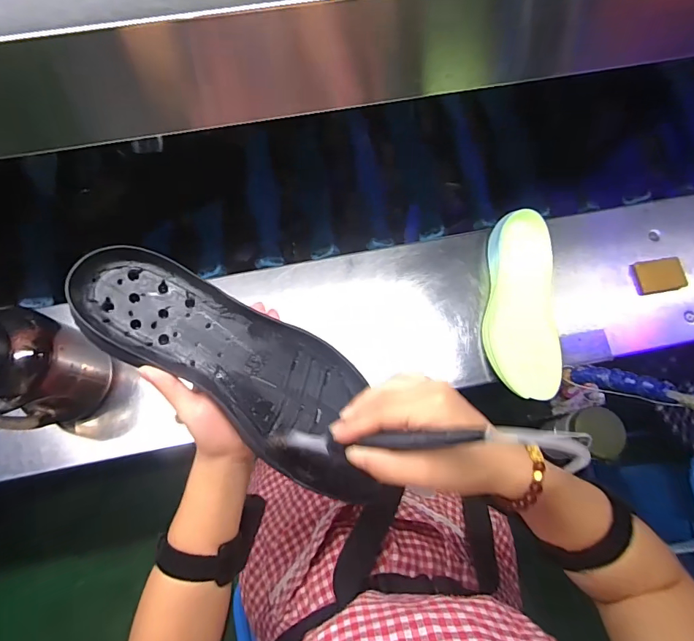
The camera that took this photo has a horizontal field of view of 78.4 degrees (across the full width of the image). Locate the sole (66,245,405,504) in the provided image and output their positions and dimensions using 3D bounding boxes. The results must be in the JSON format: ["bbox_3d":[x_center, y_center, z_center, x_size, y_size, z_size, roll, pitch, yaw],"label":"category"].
[{"bbox_3d":[-0.080,0.042,0.366,0.307,0.020,0.103,38,78,-9],"label":"sole"}]

